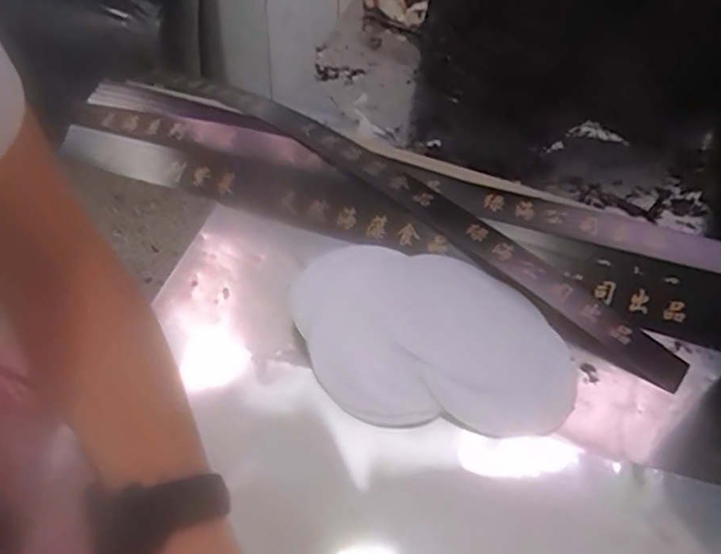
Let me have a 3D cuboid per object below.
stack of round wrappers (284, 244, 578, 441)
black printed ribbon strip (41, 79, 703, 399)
[{"bbox_3d":[0.056,0.047,0.488,0.225,0.018,0.158,11,49,8],"label":"stack of round wrappers"},{"bbox_3d":[-0.009,-0.077,0.588,0.629,0.018,0.121,22,69,15],"label":"black printed ribbon strip"}]

